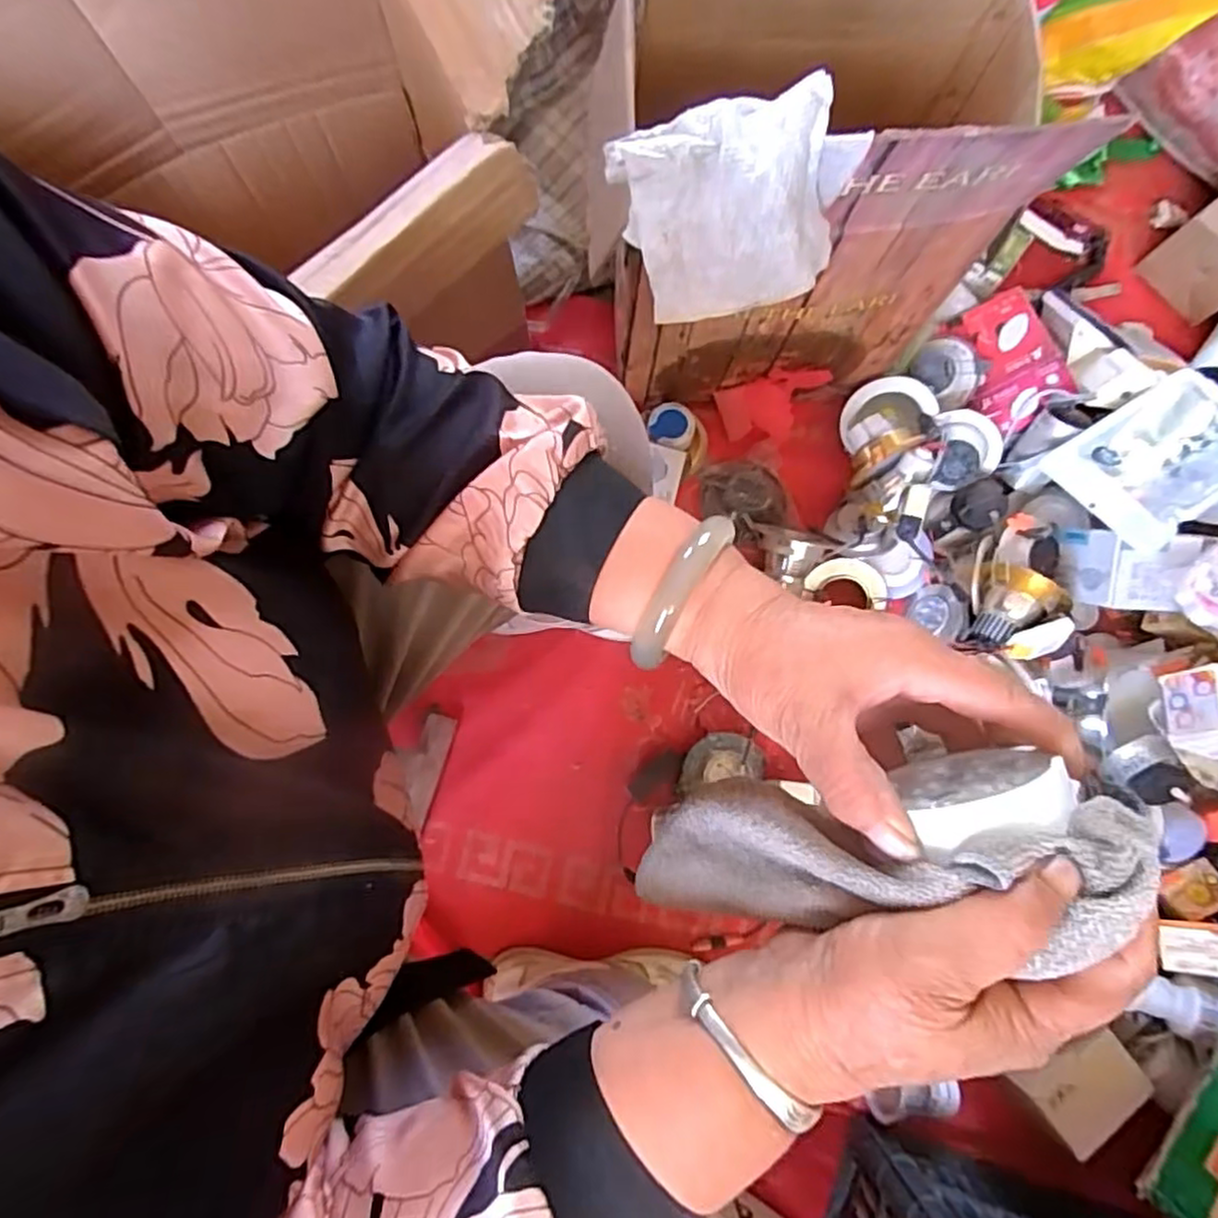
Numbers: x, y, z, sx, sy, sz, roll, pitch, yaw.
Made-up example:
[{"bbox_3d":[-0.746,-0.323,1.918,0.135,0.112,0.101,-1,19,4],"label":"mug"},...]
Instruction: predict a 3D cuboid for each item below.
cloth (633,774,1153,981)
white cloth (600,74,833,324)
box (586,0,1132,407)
[{"bbox_3d":[0.086,0.093,0.257,0.182,0.031,0.054,-11,76,36],"label":"cloth"},{"bbox_3d":[0.073,-0.254,0.445,0.142,0.089,0.102,-1,79,-2],"label":"white cloth"},{"bbox_3d":[0.176,-0.384,0.650,0.347,0.392,0.271,-2,79,-2],"label":"box"}]

